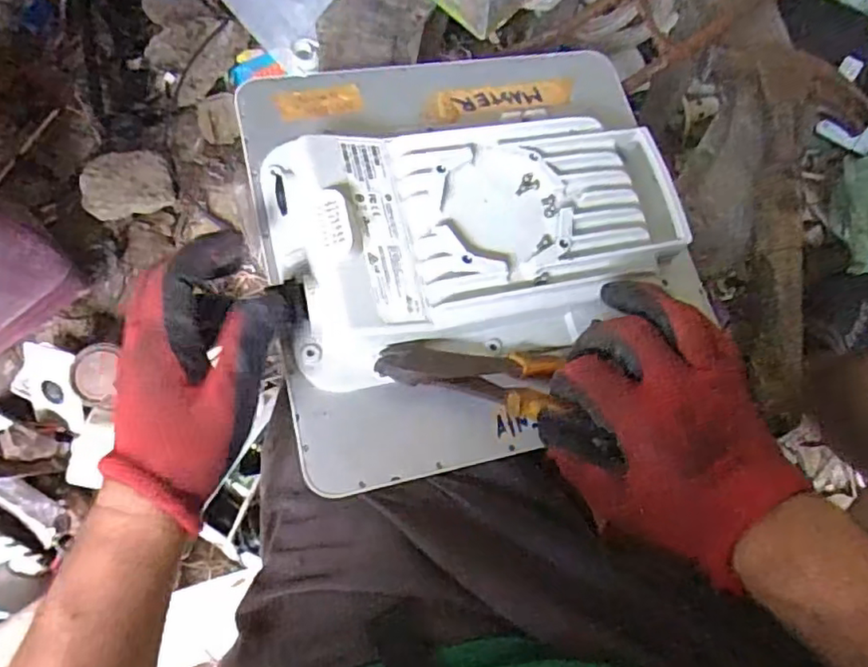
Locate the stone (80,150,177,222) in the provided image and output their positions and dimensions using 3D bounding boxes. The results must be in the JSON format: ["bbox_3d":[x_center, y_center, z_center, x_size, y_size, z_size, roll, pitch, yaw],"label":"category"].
[{"bbox_3d":[-0.416,-0.203,0.829,0.114,0.033,0.090,-16,90,-26],"label":"stone"}]

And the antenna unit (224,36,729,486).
[{"bbox_3d":[0.033,-0.075,0.419,0.290,0.090,0.300,-14,78,-4],"label":"antenna unit"}]

